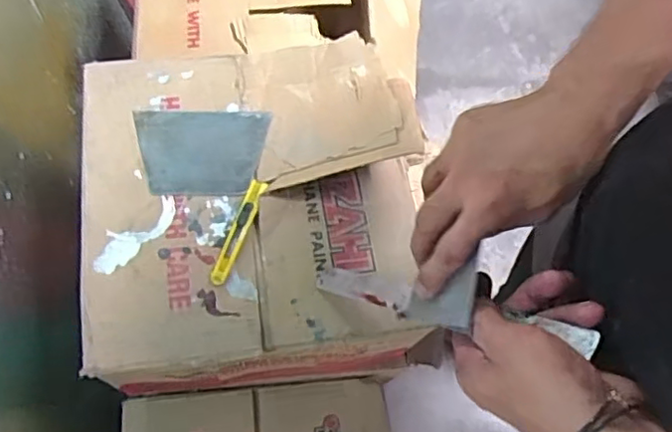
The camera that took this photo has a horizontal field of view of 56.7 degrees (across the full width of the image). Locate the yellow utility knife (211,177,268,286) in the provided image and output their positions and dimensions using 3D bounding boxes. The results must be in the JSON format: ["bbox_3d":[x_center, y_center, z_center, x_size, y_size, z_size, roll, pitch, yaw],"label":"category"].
[{"bbox_3d":[-0.098,0.014,0.629,0.016,0.005,0.116,19,71,10],"label":"yellow utility knife"}]

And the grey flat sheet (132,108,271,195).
[{"bbox_3d":[-0.141,-0.071,0.667,0.135,0.006,0.100,-3,70,-10],"label":"grey flat sheet"}]

